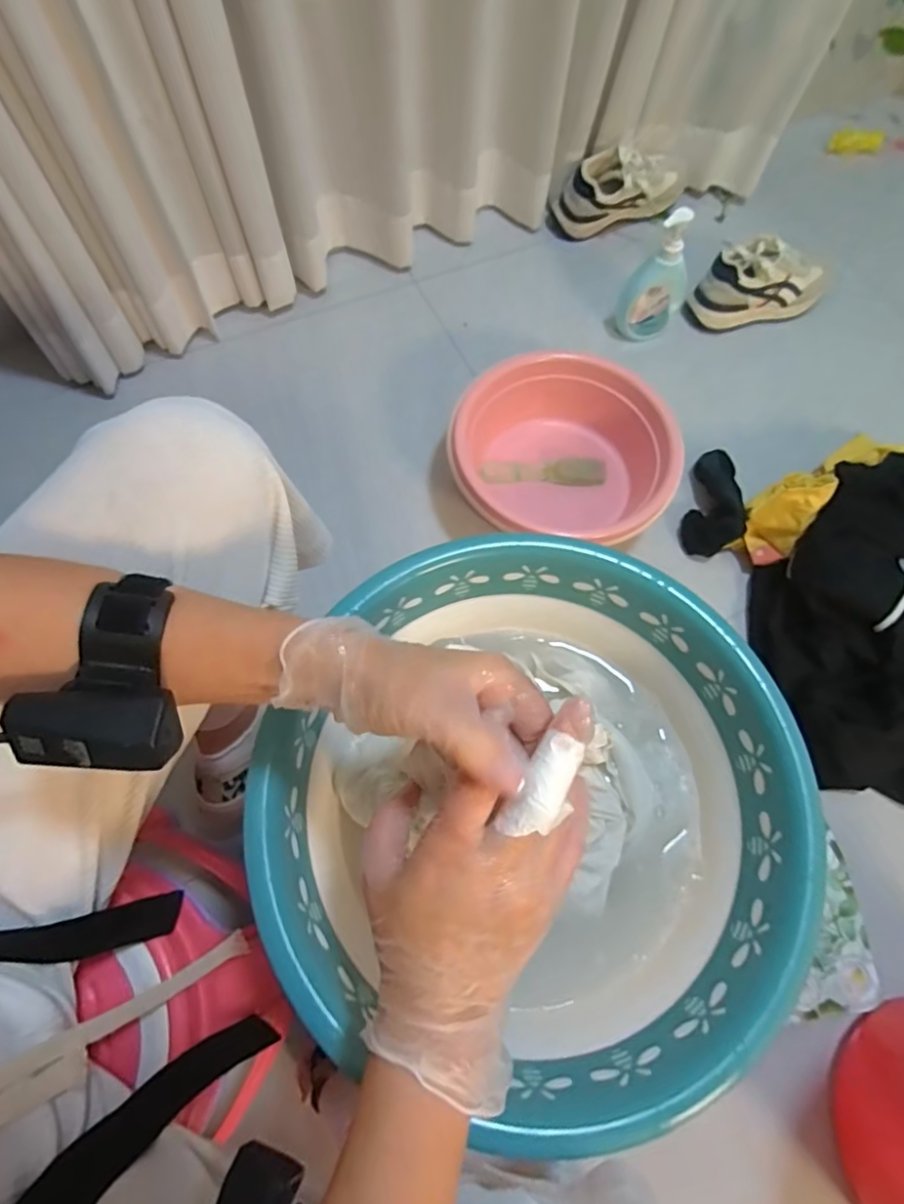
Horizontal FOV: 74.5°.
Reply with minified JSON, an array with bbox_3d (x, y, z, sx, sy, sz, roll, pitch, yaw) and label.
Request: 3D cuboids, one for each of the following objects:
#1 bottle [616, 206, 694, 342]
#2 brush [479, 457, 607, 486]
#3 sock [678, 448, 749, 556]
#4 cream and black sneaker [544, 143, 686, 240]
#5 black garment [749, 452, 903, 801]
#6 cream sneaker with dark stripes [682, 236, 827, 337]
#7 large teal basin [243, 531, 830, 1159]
[{"bbox_3d":[0.340,-0.540,0.981,0.097,0.209,0.058,4,60,-1],"label":"bottle"},{"bbox_3d":[0.137,-0.196,0.899,0.182,0.035,0.035,2,67,-1],"label":"brush"},{"bbox_3d":[0.401,-0.149,0.907,0.077,0.041,0.165,16,68,4],"label":"sock"},{"bbox_3d":[0.324,-0.778,1.123,0.278,0.119,0.089,-21,70,-11],"label":"cream and black sneaker"},{"bbox_3d":[0.612,0.029,0.787,0.349,0.120,0.437,32,70,11],"label":"black garment"},{"bbox_3d":[0.543,-0.559,1.044,0.243,0.104,0.084,-15,69,-8],"label":"cream sneaker with dark stripes"},{"bbox_3d":[0.061,0.140,0.437,0.339,0.106,0.353,1,67,-2],"label":"large teal basin"}]

